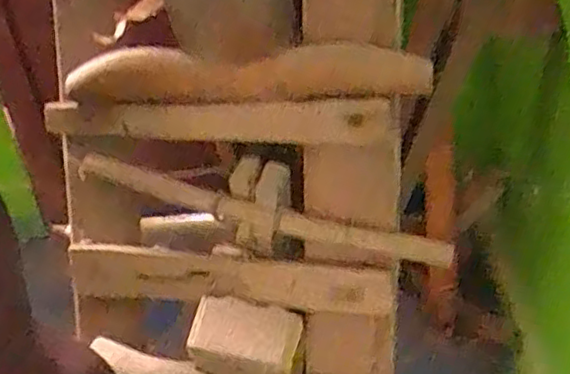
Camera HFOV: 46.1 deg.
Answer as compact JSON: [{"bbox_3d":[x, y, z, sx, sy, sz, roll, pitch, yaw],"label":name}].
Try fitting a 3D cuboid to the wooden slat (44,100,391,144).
[{"bbox_3d":[-0.051,-0.044,0.426,0.232,0.028,0.010,0,33,16],"label":"wooden slat"}]

